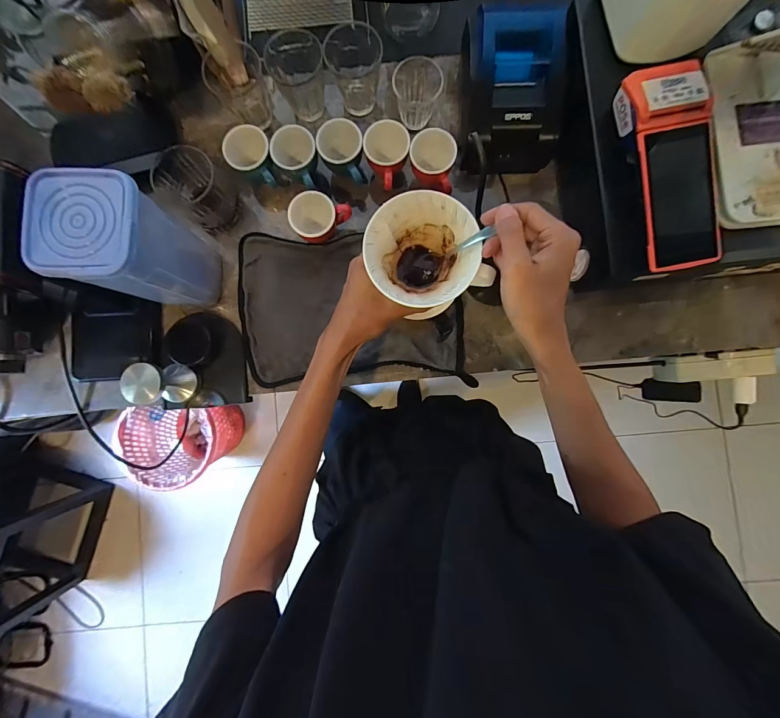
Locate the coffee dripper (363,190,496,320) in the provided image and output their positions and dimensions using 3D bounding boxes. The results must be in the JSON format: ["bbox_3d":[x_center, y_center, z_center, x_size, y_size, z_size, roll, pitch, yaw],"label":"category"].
[{"bbox_3d":[0.034,-0.103,0.367,0.110,0.086,0.112,-18,86,0],"label":"coffee dripper"}]

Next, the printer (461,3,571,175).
[{"bbox_3d":[0.163,-0.350,0.457,0.133,0.095,0.144,-5,86,1],"label":"printer"}]

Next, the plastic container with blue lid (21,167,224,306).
[{"bbox_3d":[-0.301,-0.131,0.420,0.104,0.190,0.112,1,86,1],"label":"plastic container with blue lid"}]

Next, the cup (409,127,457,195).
[{"bbox_3d":[0.059,-0.272,0.475,0.060,0.046,0.076,6,87,1],"label":"cup"}]

